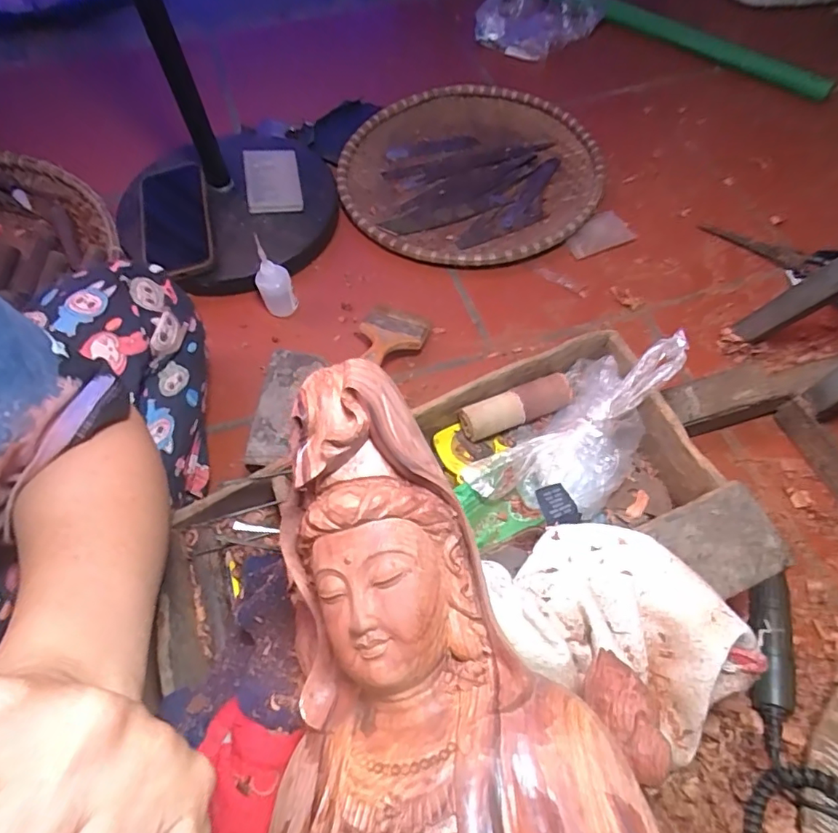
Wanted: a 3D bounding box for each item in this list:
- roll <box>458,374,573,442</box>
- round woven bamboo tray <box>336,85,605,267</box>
[{"bbox_3d":[0.081,-0.008,0.440,0.098,0.020,0.025,-20,63,-11],"label":"roll"},{"bbox_3d":[0.066,-0.326,0.702,0.329,0.048,0.318,0,61,0],"label":"round woven bamboo tray"}]

